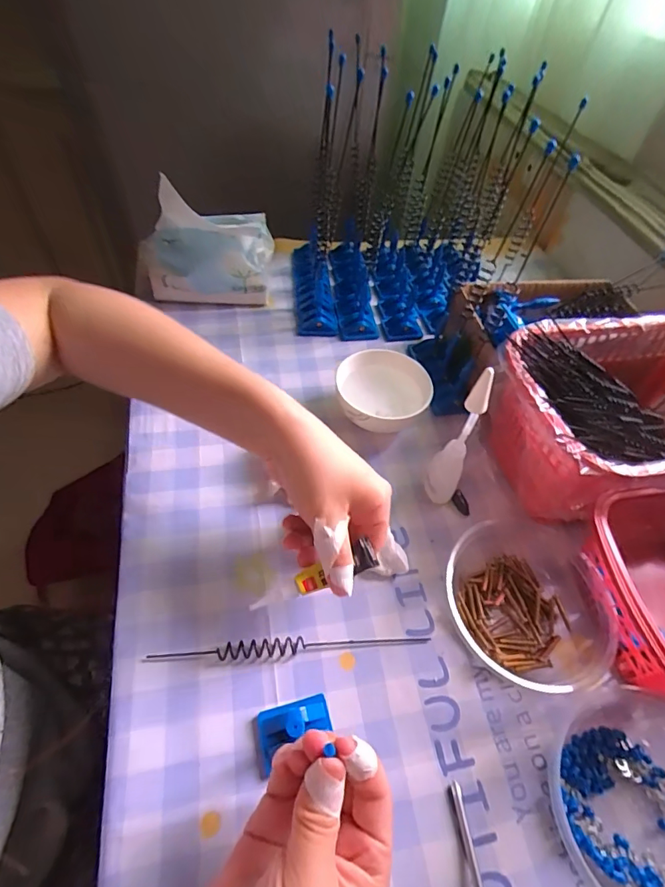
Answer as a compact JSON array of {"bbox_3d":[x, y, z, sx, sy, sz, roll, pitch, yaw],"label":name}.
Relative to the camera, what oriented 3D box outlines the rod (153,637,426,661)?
[{"bbox_3d":[-0.027,0.142,0.315,0.190,0.007,0.011,-2,54,-5],"label":"rod"}]

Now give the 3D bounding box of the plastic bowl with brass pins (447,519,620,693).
[{"bbox_3d":[0.150,0.108,0.335,0.116,0.038,0.125,27,57,15],"label":"plastic bowl with brass pins"}]

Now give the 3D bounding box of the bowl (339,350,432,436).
[{"bbox_3d":[0.047,-0.044,0.433,0.085,0.048,0.087,2,54,-2],"label":"bowl"}]

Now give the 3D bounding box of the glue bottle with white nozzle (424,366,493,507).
[{"bbox_3d":[0.095,0.003,0.344,0.021,0.137,0.028,-16,57,-14],"label":"glue bottle with white nozzle"}]

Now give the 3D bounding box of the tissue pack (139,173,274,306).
[{"bbox_3d":[-0.141,-0.219,0.513,0.141,0.103,0.074,-3,54,-6],"label":"tissue pack"}]

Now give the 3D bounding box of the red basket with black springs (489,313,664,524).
[{"bbox_3d":[0.253,-0.022,0.390,0.229,0.101,0.157,-8,55,-9],"label":"red basket with black springs"}]

